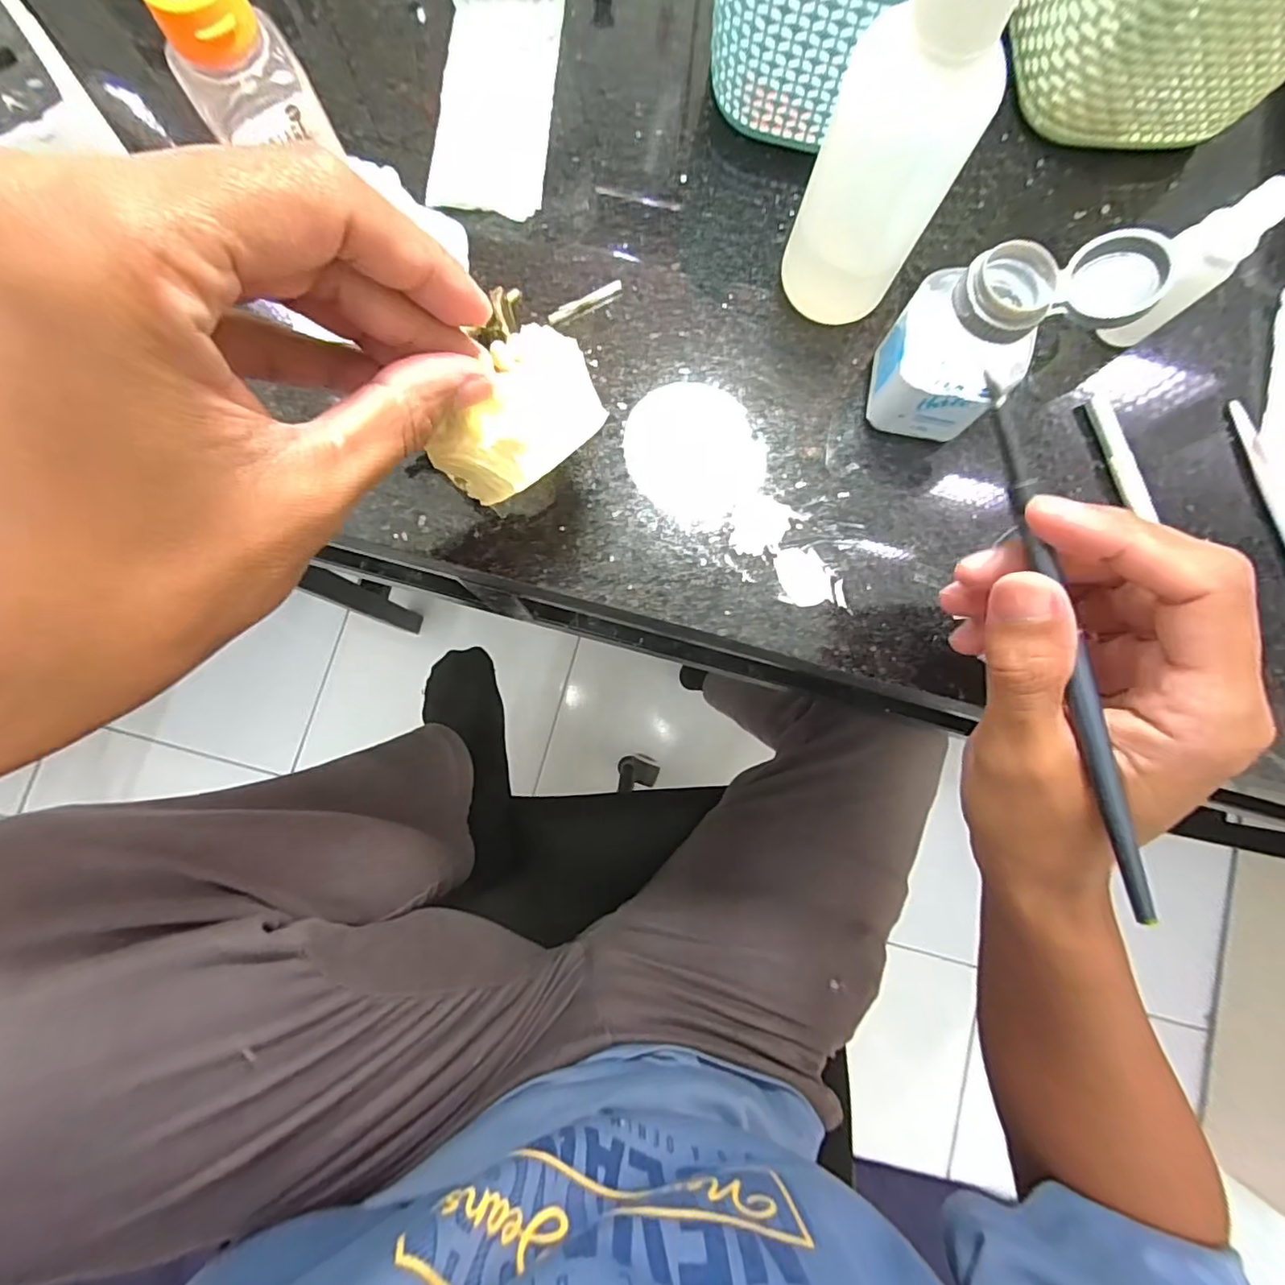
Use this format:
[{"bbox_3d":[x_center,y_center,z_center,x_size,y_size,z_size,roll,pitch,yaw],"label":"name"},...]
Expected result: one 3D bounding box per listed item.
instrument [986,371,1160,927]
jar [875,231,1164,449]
[{"bbox_3d":[0.122,0.001,0.163,0.007,0.008,0.163,-15,88,-2],"label":"instrument"},{"bbox_3d":[0.129,-0.110,0.212,0.063,0.073,0.043,13,83,1],"label":"jar"}]

